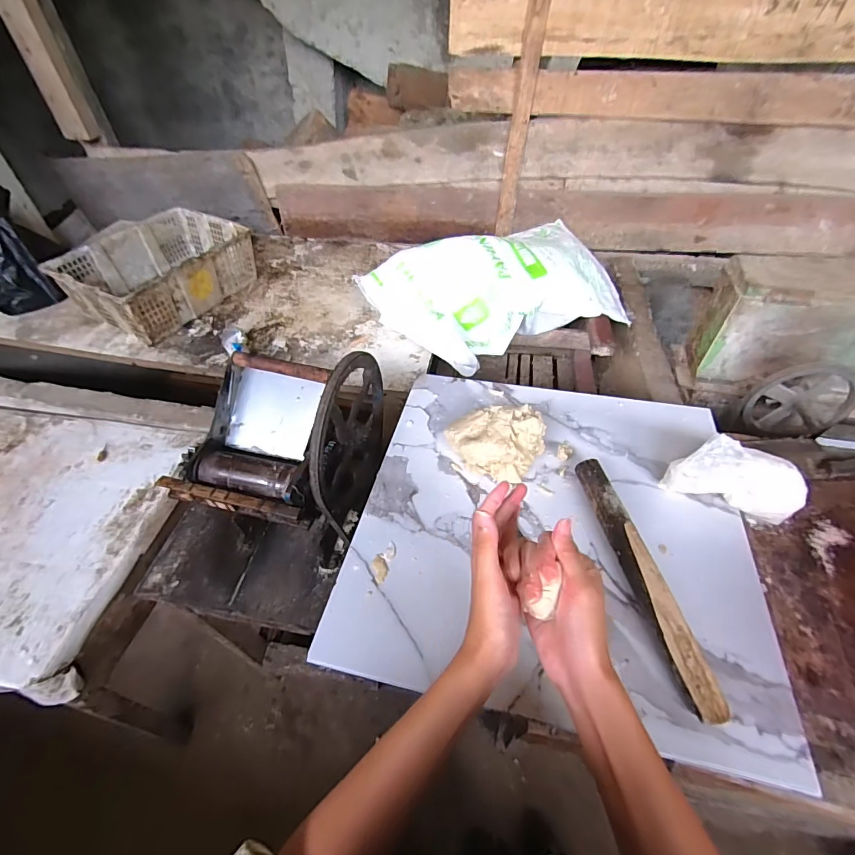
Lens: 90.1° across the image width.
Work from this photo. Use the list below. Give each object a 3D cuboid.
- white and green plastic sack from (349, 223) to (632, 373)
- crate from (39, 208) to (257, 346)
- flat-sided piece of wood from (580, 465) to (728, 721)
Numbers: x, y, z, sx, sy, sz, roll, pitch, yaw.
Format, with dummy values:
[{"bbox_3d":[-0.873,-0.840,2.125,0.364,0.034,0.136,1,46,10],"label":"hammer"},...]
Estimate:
[{"bbox_3d":[0.202,-0.382,1.196,0.677,0.209,0.398,-19,51,-16],"label":"white and green plastic sack"},{"bbox_3d":[-0.807,-0.476,1.309,0.338,0.169,0.458,21,52,18],"label":"crate"},{"bbox_3d":[0.248,0.165,0.504,0.033,0.031,0.302,-7,48,-6],"label":"flat-sided piece of wood"}]

